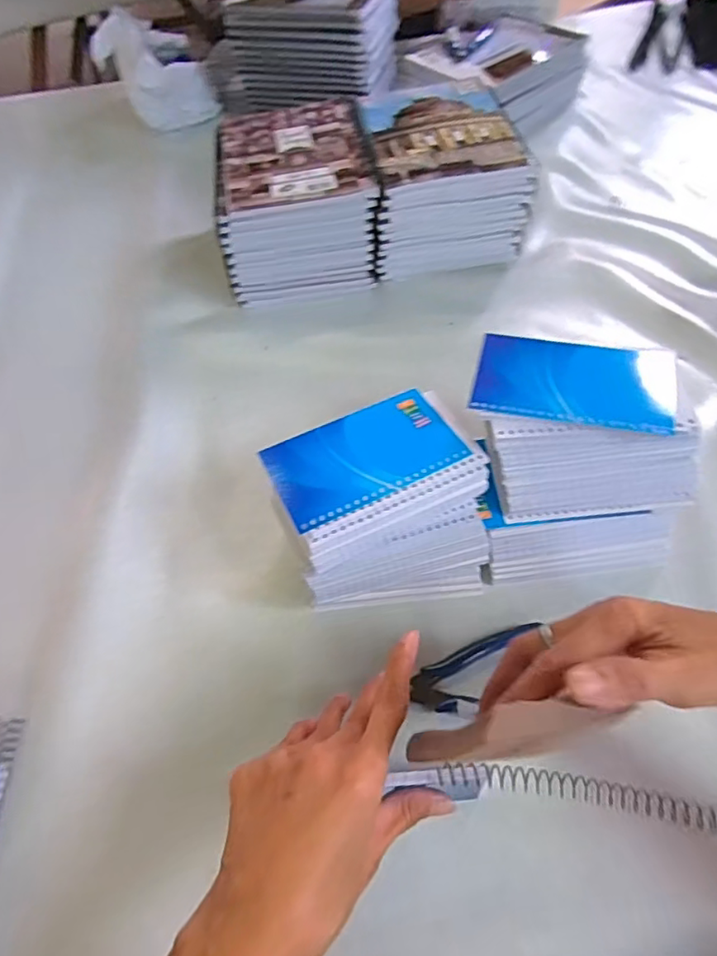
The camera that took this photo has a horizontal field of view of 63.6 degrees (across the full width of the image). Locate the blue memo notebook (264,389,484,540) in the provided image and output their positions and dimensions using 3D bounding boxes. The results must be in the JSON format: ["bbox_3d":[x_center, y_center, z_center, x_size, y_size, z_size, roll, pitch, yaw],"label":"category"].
[{"bbox_3d":[0.008,-0.016,0.404,0.134,0.008,0.088,-23,55,-11],"label":"blue memo notebook"}]

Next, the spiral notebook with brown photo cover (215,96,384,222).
[{"bbox_3d":[-0.070,-0.344,0.616,0.161,0.018,0.191,-9,54,-1],"label":"spiral notebook with brown photo cover"}]

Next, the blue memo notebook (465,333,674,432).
[{"bbox_3d":[0.148,-0.067,0.399,0.128,0.005,0.076,10,56,13],"label":"blue memo notebook"}]

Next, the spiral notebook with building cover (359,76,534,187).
[{"bbox_3d":[0.086,-0.371,0.614,0.147,0.011,0.182,-10,54,-2],"label":"spiral notebook with building cover"}]

